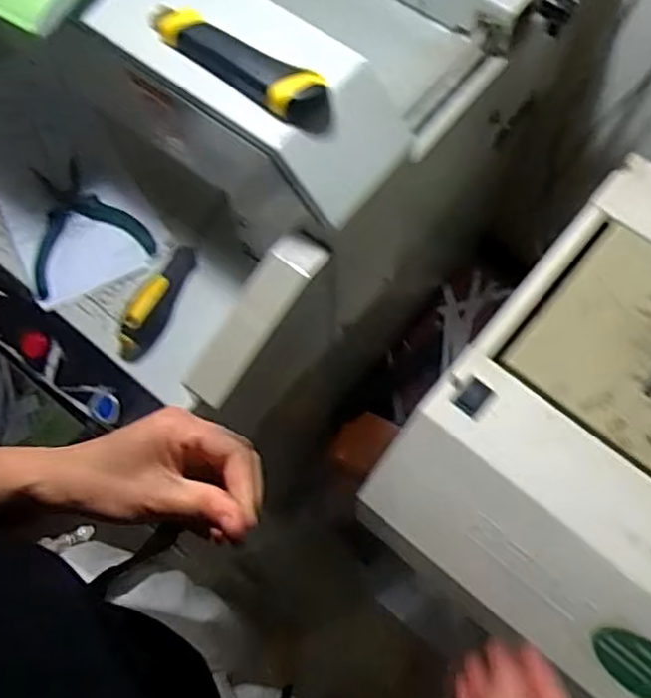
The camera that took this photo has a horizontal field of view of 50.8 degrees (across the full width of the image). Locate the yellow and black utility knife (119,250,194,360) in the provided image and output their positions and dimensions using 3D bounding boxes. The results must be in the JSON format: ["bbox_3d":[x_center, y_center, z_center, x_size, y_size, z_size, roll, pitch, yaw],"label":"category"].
[{"bbox_3d":[-0.149,-0.045,0.619,0.030,0.040,0.113,22,69,11],"label":"yellow and black utility knife"}]

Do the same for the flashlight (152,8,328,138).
[{"bbox_3d":[-0.063,-0.201,0.484,0.154,0.026,0.031,36,73,16],"label":"flashlight"}]

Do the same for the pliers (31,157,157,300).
[{"bbox_3d":[-0.242,-0.126,0.662,0.114,0.025,0.131,-26,69,-9],"label":"pliers"}]

